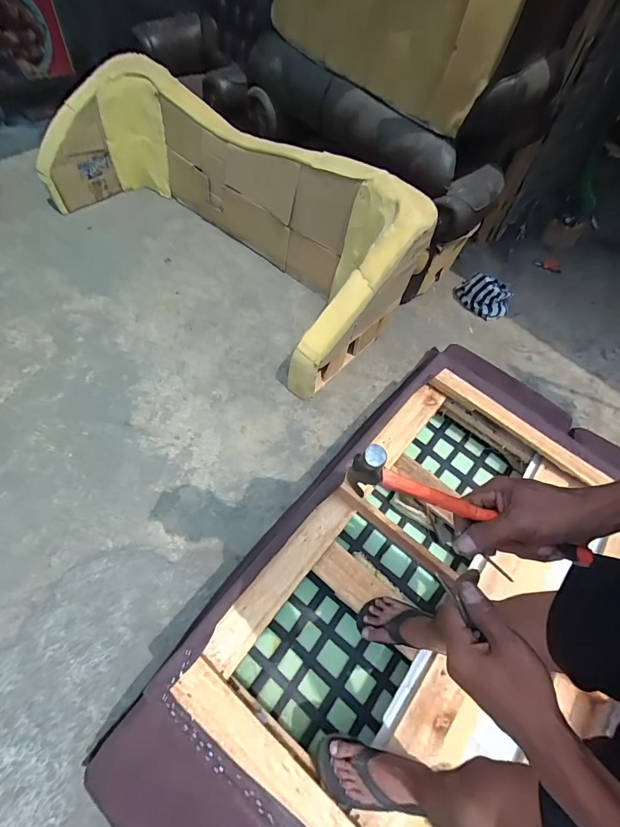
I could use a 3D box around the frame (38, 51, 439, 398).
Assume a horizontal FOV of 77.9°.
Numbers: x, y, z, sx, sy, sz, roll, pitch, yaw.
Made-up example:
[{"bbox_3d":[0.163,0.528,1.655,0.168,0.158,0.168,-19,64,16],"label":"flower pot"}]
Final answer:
[{"bbox_3d":[-0.411,-0.890,1.724,1.689,0.705,0.700,38,59,16],"label":"frame"}]

